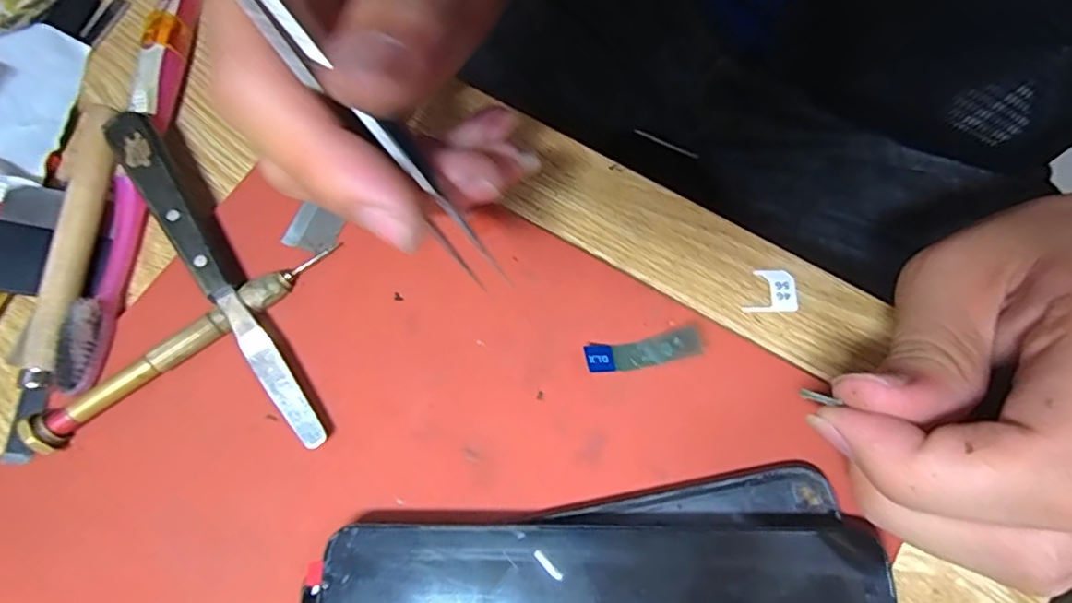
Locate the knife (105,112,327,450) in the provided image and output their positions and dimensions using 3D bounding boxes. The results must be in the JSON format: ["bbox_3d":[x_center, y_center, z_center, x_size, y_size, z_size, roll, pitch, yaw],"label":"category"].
[{"bbox_3d":[-0.110,-0.012,0.200,0.016,0.017,0.143,-37,73,-8],"label":"knife"}]

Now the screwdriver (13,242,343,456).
[{"bbox_3d":[-0.115,0.012,0.194,0.108,0.013,0.011,-38,73,-8],"label":"screwdriver"}]

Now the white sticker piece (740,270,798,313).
[{"bbox_3d":[0.081,-0.004,0.200,0.018,0.004,0.016,-3,67,11],"label":"white sticker piece"}]

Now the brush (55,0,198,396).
[{"bbox_3d":[-0.154,-0.057,0.222,0.013,0.014,0.183,-1,72,4],"label":"brush"}]

